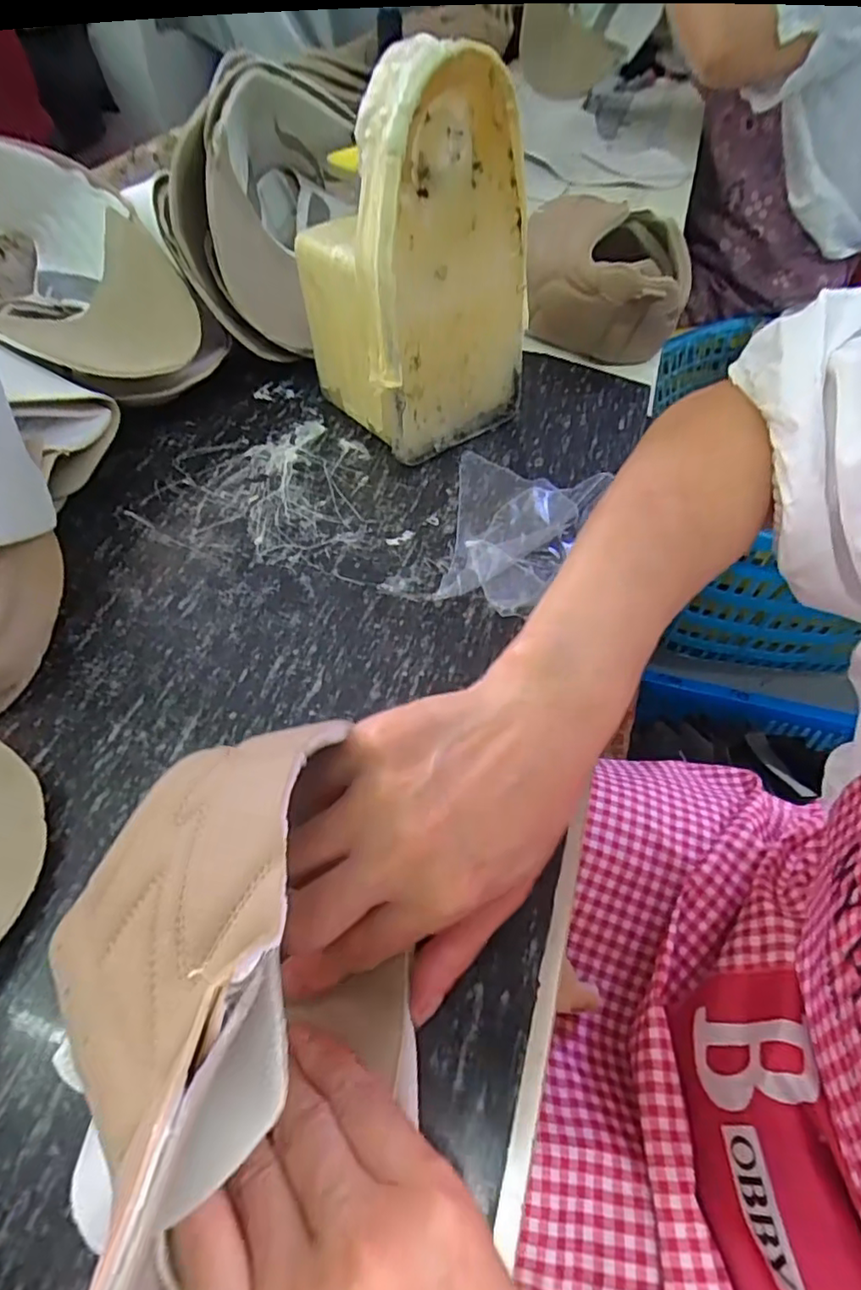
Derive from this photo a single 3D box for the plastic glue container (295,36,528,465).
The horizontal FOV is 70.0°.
[{"bbox_3d":[-0.012,-0.238,0.393,0.111,0.202,0.115,-32,59,-23],"label":"plastic glue container"}]

